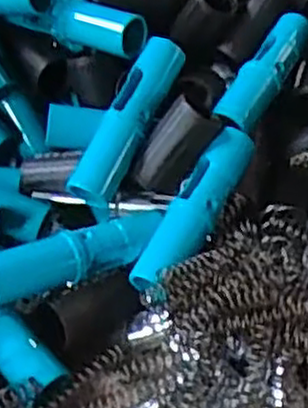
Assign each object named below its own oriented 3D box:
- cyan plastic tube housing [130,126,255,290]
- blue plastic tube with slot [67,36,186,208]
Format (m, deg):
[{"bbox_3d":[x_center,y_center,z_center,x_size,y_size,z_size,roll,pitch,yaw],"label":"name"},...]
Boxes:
[{"bbox_3d":[0.025,0.001,0.465,0.030,0.027,0.119,23,67,29],"label":"cyan plastic tube housing"},{"bbox_3d":[-0.015,-0.056,0.490,0.026,0.025,0.121,20,74,27],"label":"blue plastic tube with slot"}]

